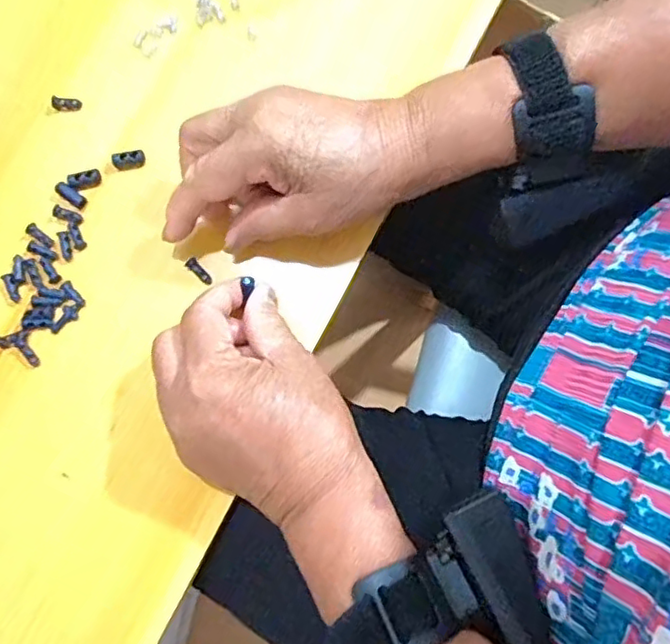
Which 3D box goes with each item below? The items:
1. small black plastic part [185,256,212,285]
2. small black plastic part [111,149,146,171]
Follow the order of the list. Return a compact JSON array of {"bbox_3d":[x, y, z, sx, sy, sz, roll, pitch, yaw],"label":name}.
[{"bbox_3d":[-0.078,-0.029,0.349,0.007,0.004,0.019,-38,82,-8],"label":"small black plastic part"},{"bbox_3d":[-0.122,-0.095,0.357,0.020,0.004,0.011,-10,79,-3],"label":"small black plastic part"}]

